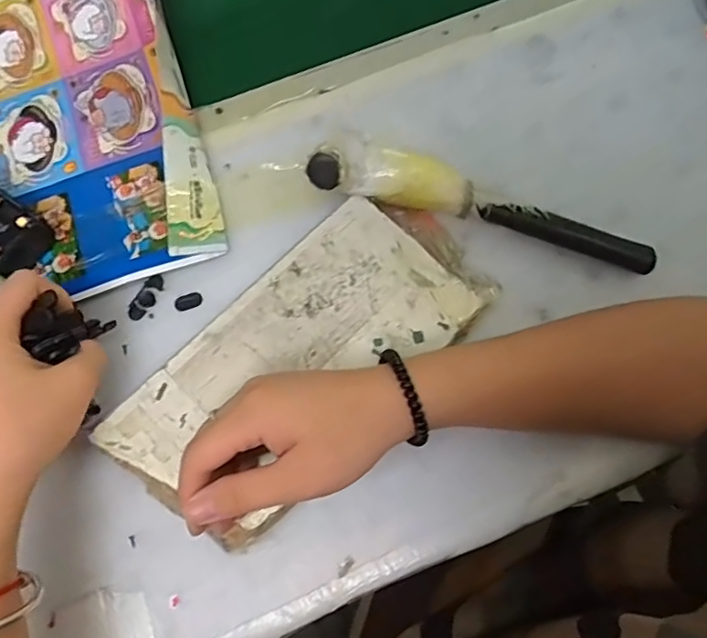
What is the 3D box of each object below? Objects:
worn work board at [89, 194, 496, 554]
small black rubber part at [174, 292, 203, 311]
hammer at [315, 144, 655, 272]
[{"bbox_3d":[-0.033,0.027,0.336,0.214,0.021,0.109,-44,78,-10],"label":"worn work board"},{"bbox_3d":[-0.108,-0.012,0.359,0.018,0.004,0.010,-17,75,-3],"label":"small black rubber part"},{"bbox_3d":[0.082,-0.071,0.343,0.213,0.050,0.031,12,76,5],"label":"hammer"}]

